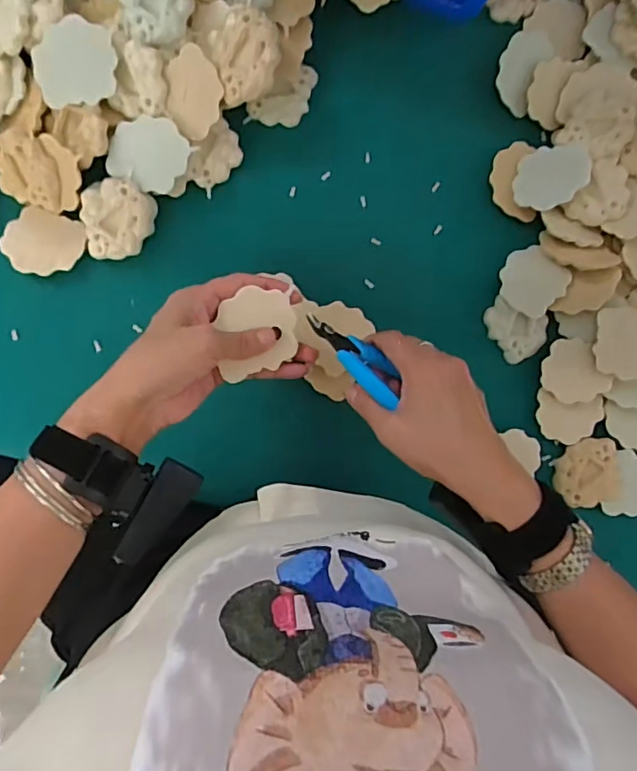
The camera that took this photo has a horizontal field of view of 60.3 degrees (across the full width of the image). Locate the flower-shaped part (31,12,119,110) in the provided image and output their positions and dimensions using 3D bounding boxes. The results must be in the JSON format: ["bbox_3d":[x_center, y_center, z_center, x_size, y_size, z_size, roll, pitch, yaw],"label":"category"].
[{"bbox_3d":[-0.186,-0.244,0.418,0.064,0.004,0.053,-22,114,6],"label":"flower-shaped part"}]

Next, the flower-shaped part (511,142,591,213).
[{"bbox_3d":[0.205,-0.184,0.483,0.061,0.010,0.058,-3,79,29],"label":"flower-shaped part"}]

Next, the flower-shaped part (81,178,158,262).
[{"bbox_3d":[-0.167,-0.138,0.461,0.055,0.027,0.062,5,91,-5],"label":"flower-shaped part"}]

